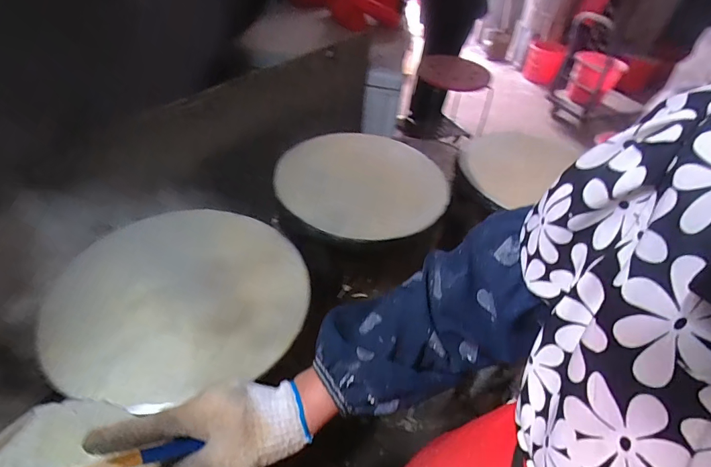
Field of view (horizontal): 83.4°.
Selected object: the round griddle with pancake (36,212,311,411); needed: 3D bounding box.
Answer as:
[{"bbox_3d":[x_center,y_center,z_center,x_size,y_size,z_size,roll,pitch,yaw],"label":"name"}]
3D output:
[{"bbox_3d":[-0.264,0.090,0.632,0.374,0.048,0.324,-10,42,-14],"label":"round griddle with pancake"}]

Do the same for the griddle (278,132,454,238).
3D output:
[{"bbox_3d":[0.015,-0.134,0.937,0.385,0.047,0.378,1,40,-1],"label":"griddle"}]

